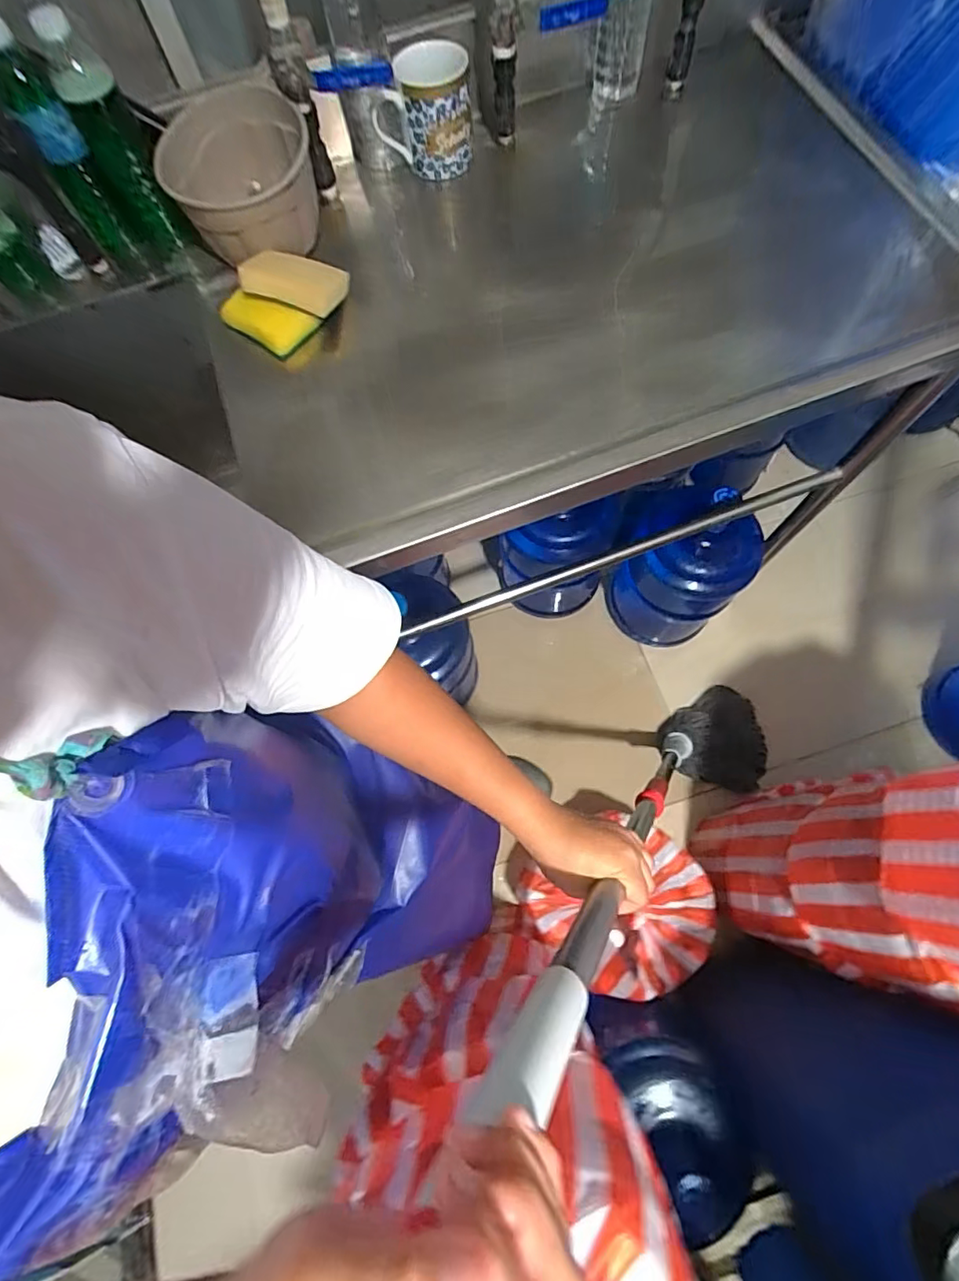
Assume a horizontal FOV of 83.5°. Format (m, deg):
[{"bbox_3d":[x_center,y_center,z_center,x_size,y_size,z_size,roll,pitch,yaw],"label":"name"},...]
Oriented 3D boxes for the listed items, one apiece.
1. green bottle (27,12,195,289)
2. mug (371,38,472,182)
[{"bbox_3d":[-0.418,-0.556,0.627,0.077,0.227,0.068,-30,73,-7],"label":"green bottle"},{"bbox_3d":[-0.072,-0.671,0.685,0.117,0.110,0.095,-5,72,1],"label":"mug"}]

